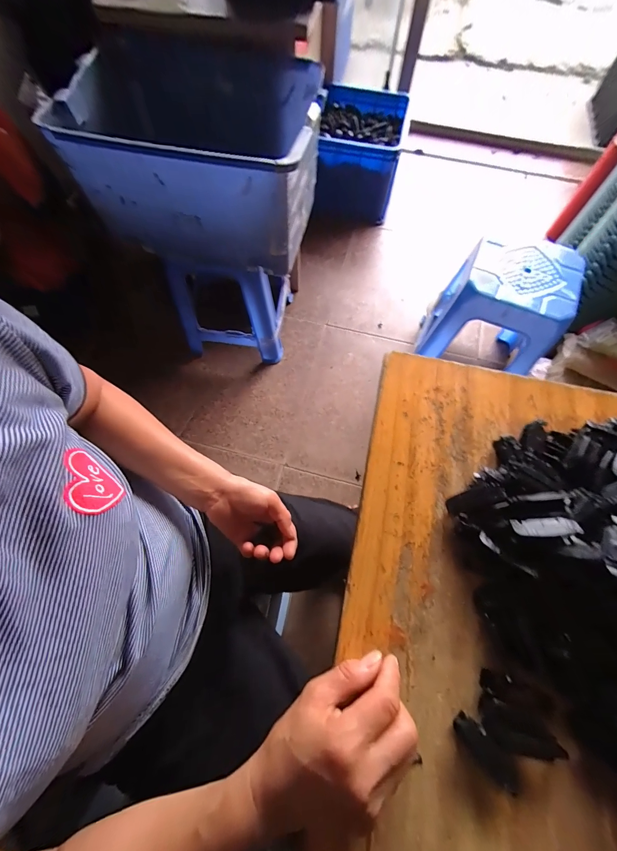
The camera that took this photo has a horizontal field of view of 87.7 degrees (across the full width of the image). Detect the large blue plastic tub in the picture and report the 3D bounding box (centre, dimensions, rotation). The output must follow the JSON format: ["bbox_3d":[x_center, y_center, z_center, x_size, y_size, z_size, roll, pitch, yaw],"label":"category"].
[{"bbox_3d":[-0.241,-0.596,0.748,0.504,0.288,0.414,2,68,0],"label":"large blue plastic tub"}]

